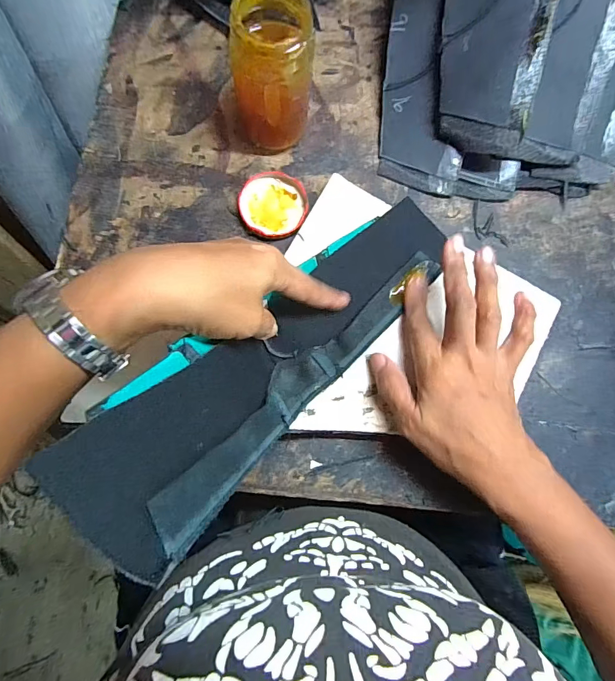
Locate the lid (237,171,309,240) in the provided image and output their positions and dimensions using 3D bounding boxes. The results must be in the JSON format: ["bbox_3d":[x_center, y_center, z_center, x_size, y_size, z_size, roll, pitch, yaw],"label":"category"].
[{"bbox_3d":[-0.030,-0.120,0.352,0.059,0.009,0.062,0,81,-3],"label":"lid"}]

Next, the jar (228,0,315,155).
[{"bbox_3d":[-0.026,-0.206,0.316,0.057,0.109,0.057,0,81,-3],"label":"jar"}]

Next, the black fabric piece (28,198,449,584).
[{"bbox_3d":[-0.005,0.002,0.260,0.063,0.087,0.308,43,48,4],"label":"black fabric piece"}]

